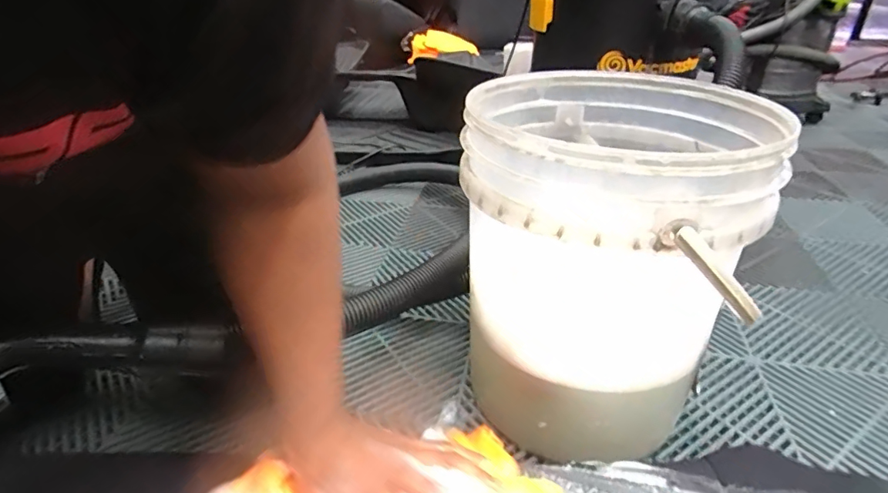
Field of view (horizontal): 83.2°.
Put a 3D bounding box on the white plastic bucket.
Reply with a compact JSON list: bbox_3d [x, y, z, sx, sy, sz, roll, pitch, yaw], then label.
[{"bbox_3d":[0.171,0.004,0.575,0.274,0.341,0.297,5,31,11],"label":"white plastic bucket"}]

